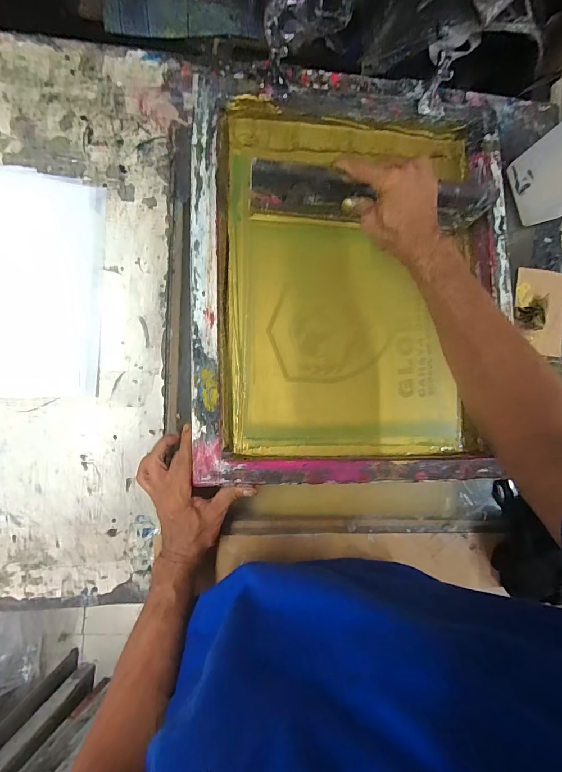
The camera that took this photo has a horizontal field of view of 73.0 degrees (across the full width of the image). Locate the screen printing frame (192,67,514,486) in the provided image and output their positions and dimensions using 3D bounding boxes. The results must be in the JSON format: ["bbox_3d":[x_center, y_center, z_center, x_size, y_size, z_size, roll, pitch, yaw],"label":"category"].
[{"bbox_3d":[0.087,-0.142,0.482,0.399,0.060,0.508,0,85,-7],"label":"screen printing frame"}]

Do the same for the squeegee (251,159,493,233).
[{"bbox_3d":[0.107,-0.225,0.463,0.284,0.089,0.030,3,90,-5],"label":"squeegee"}]

